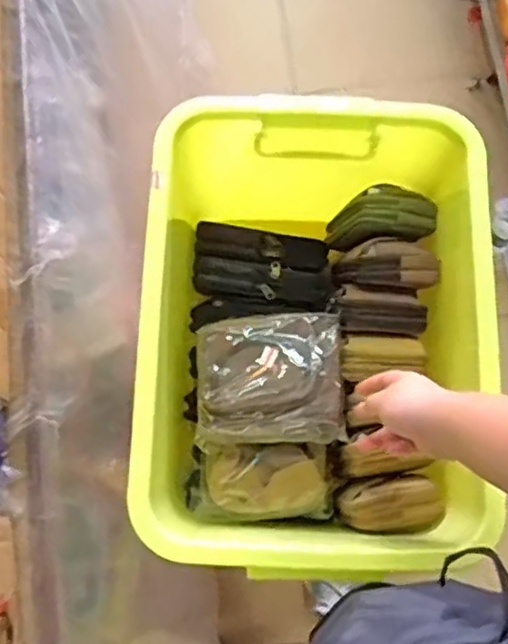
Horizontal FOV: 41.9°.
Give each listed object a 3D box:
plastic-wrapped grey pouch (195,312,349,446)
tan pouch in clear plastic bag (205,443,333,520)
[{"bbox_3d":[0.017,0.066,0.789,0.168,0.049,0.155,0,76,-1],"label":"plastic-wrapped grey pouch"},{"bbox_3d":[0.016,0.190,0.786,0.146,0.023,0.082,-1,76,-1],"label":"tan pouch in clear plastic bag"}]

